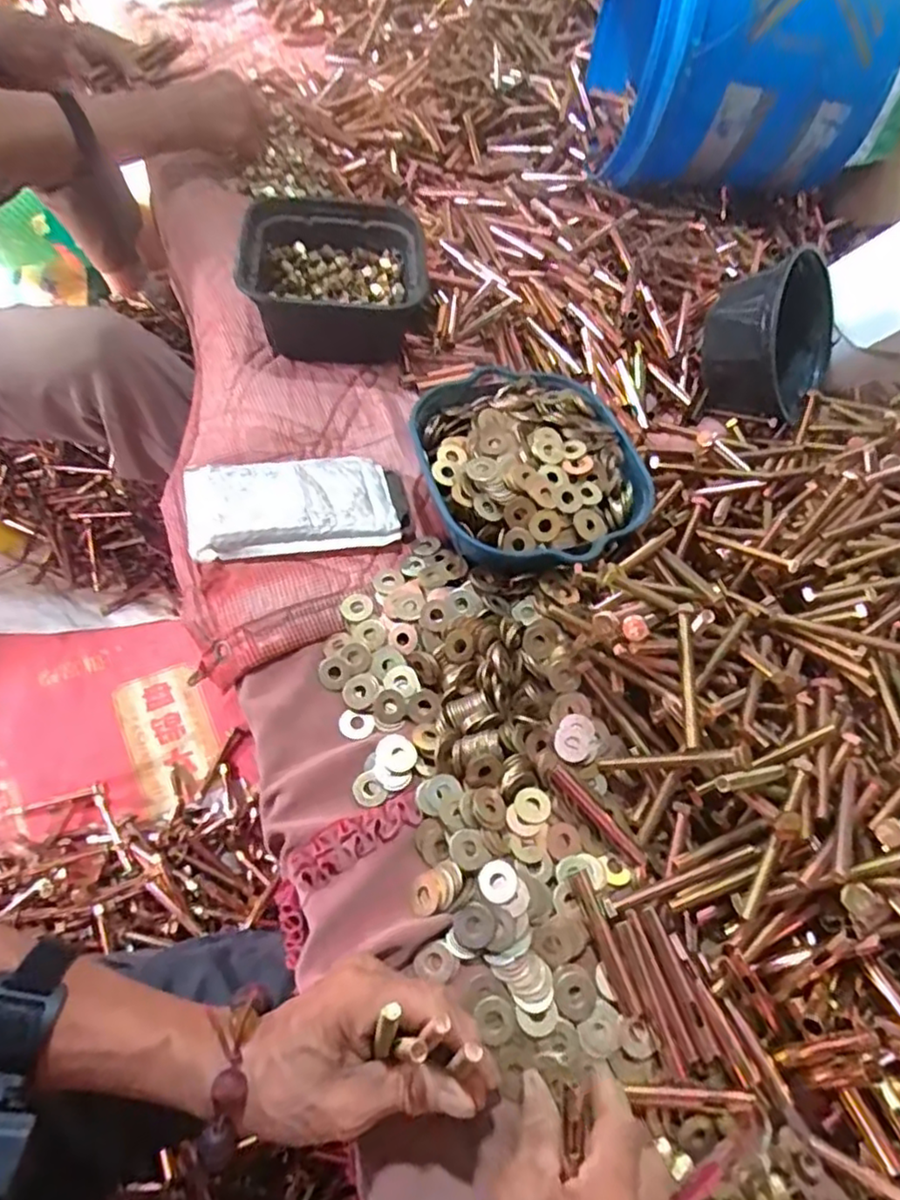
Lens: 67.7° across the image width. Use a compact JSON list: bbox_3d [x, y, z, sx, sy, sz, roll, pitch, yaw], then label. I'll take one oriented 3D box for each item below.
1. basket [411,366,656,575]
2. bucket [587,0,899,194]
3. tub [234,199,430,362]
[{"bbox_3d":[0.070,-0.112,0.571,0.184,0.058,0.194,4,58,-7],"label":"basket"},{"bbox_3d":[0.324,-0.622,0.780,0.307,0.245,0.229,4,59,-7],"label":"bucket"},{"bbox_3d":[-0.115,-0.329,0.692,0.170,0.092,0.166,-7,60,-13],"label":"tub"}]

